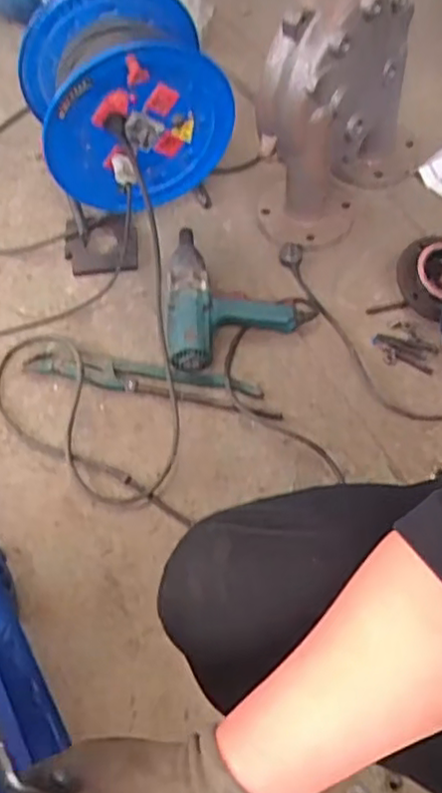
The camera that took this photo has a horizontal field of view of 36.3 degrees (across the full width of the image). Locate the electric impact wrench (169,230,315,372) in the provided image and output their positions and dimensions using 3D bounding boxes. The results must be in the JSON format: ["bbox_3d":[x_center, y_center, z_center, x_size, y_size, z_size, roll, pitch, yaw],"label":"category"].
[{"bbox_3d":[0.033,-0.171,1.106,0.235,0.063,0.276,-3,60,2],"label":"electric impact wrench"}]

